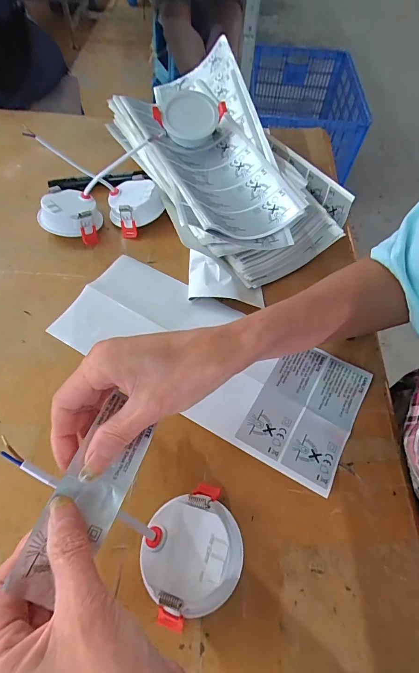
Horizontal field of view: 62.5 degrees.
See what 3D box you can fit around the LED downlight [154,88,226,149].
[{"bbox_3d":[-0.025,-0.280,0.437,0.068,0.026,0.071,41,80,-2],"label":"LED downlight"}]

